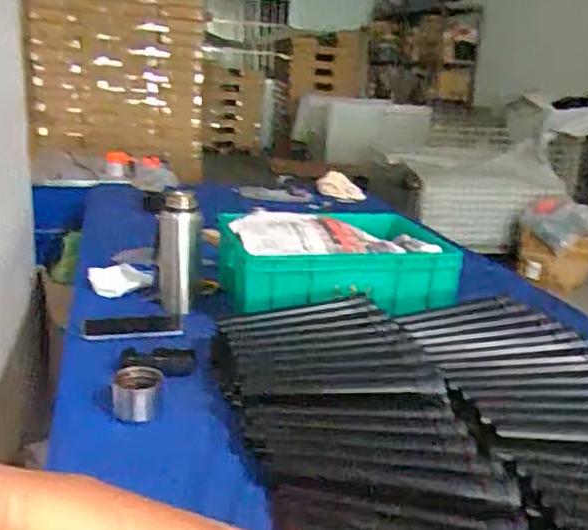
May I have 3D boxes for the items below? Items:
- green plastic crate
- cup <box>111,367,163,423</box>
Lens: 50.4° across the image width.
[{"bbox_3d":[0.092,-0.008,1.164,0.444,0.109,0.289,-3,18,-20],"label":"green plastic crate"},{"bbox_3d":[-0.195,0.162,0.781,0.062,0.043,0.061,0,18,-10],"label":"cup"}]

